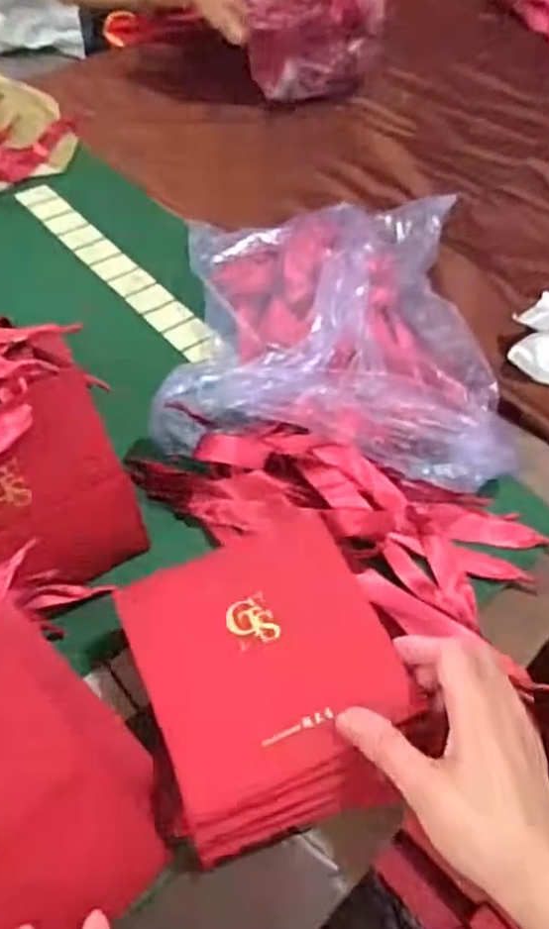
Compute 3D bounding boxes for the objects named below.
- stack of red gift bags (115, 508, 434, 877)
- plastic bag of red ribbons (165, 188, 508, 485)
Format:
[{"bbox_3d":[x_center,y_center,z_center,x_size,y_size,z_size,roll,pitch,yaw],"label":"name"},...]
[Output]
[{"bbox_3d":[-0.003,0.122,0.421,0.142,0.038,0.163,-16,54,-18],"label":"stack of red gift bags"},{"bbox_3d":[0.041,-0.119,0.596,0.263,0.083,0.343,0,51,-5],"label":"plastic bag of red ribbons"}]

